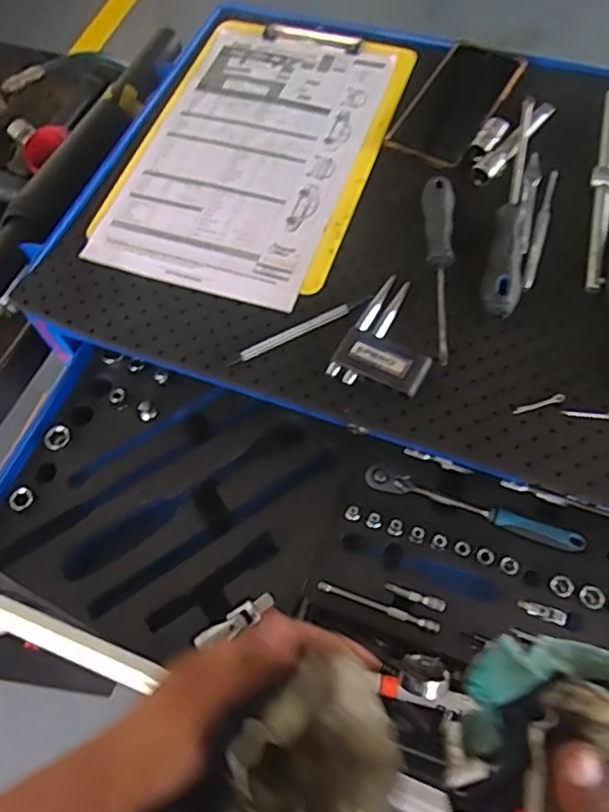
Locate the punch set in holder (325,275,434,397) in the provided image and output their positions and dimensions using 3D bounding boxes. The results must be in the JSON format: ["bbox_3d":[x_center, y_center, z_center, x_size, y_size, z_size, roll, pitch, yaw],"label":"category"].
[{"bbox_3d":[0.076,-0.059,0.523,0.072,0.014,0.112,24,66,15],"label":"punch set in holder"}]

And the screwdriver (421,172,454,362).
[{"bbox_3d":[0.119,-0.124,0.548,0.026,0.023,0.186,2,62,4],"label":"screwdriver"}]

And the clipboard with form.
[{"bbox_3d":[-0.047,-0.261,0.640,0.234,0.021,0.353,16,64,12],"label":"clipboard with form"}]

